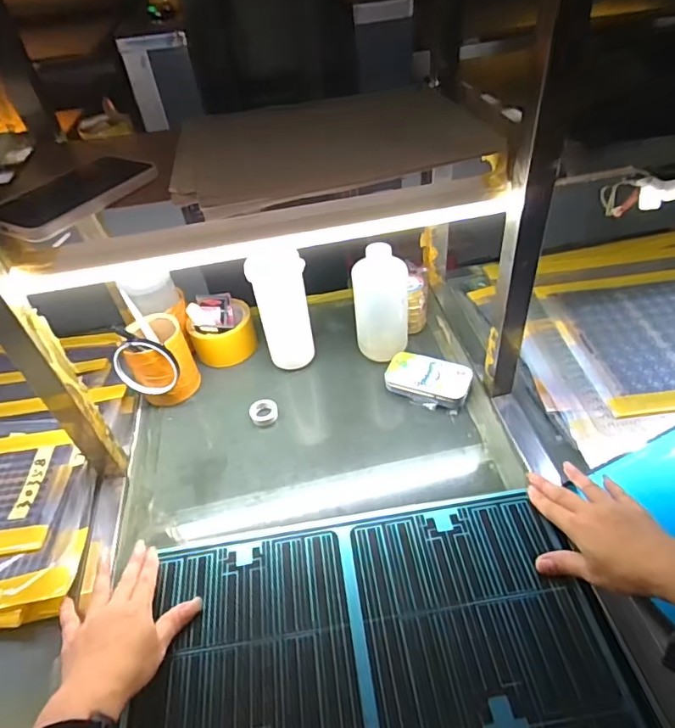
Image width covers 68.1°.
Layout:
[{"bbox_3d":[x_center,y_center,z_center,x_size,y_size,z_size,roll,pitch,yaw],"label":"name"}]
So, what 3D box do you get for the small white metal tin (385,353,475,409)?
[{"bbox_3d":[0.123,0.024,0.685,0.110,0.030,0.063,13,50,15],"label":"small white metal tin"}]

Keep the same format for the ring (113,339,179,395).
[{"bbox_3d":[-0.252,0.002,0.656,0.082,0.082,0.013,1,31,-3],"label":"ring"}]

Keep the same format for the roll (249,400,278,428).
[{"bbox_3d":[-0.099,0.066,0.675,0.036,0.017,0.031,-7,44,-1],"label":"roll"}]

